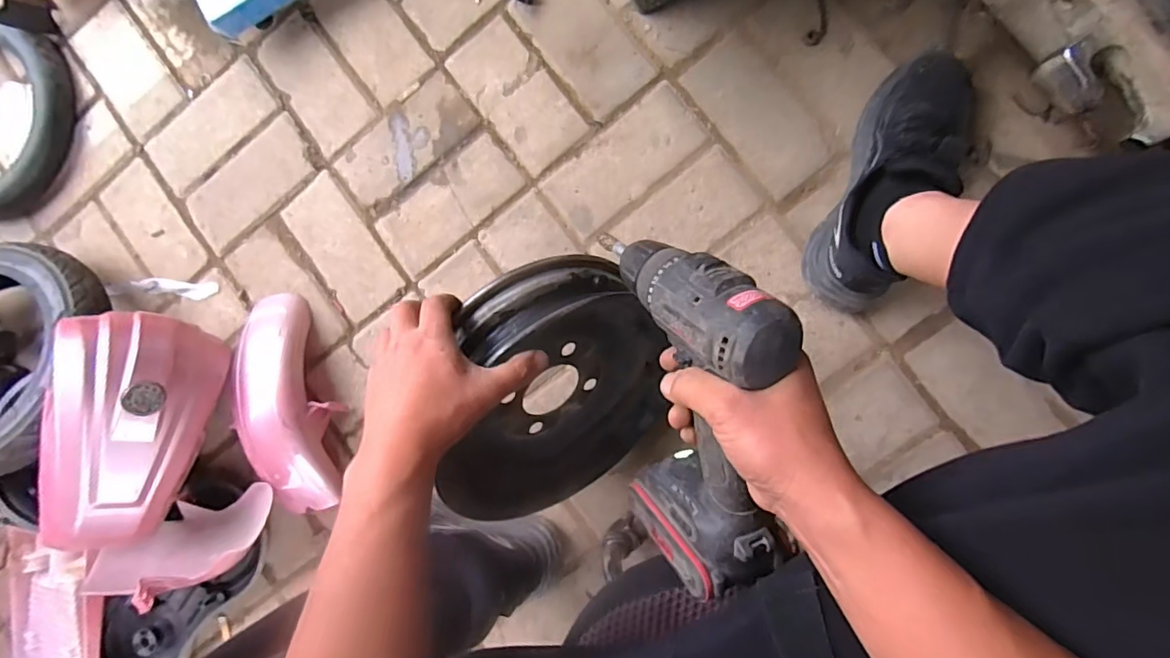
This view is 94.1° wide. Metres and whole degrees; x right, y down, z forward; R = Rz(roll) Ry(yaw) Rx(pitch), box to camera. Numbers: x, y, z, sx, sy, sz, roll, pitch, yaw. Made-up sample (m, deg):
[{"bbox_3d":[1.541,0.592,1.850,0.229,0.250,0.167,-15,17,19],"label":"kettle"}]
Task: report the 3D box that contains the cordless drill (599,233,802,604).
[{"bbox_3d":[0.080,0.058,0.363,0.076,0.145,0.244,-12,107,-26],"label":"cordless drill"}]

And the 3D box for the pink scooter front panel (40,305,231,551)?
[{"bbox_3d":[-0.514,0.128,0.619,0.115,0.121,0.282,16,92,8],"label":"pink scooter front panel"}]

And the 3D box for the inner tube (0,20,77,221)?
[{"bbox_3d":[-0.836,-0.294,0.760,0.248,0.040,0.281,33,94,6],"label":"inner tube"}]

